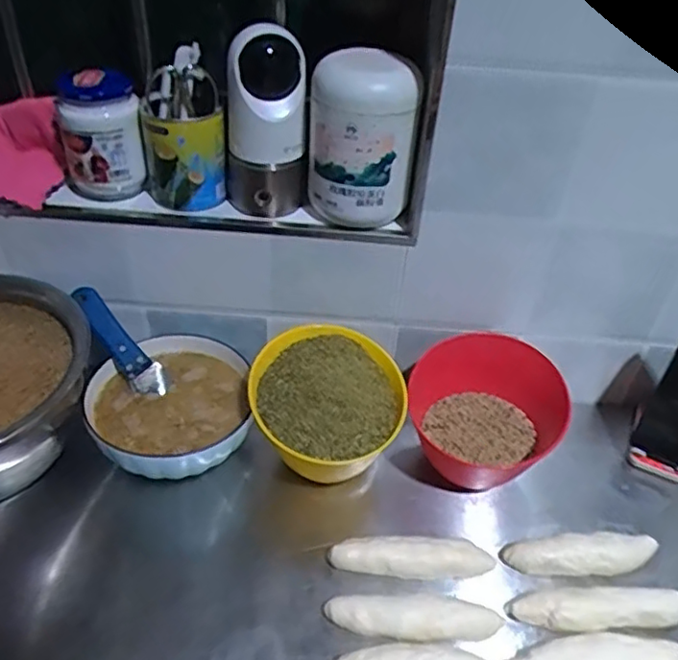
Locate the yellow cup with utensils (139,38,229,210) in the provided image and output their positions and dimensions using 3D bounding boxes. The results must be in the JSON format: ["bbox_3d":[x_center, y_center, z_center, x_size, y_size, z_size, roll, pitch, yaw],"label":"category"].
[{"bbox_3d":[-0.164,-0.205,0.661,0.080,0.132,0.088,-9,43,-15],"label":"yellow cup with utensils"}]

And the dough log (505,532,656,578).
[{"bbox_3d":[0.237,0.221,0.620,0.143,0.039,0.032,2,41,-3],"label":"dough log"}]

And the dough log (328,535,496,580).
[{"bbox_3d":[0.071,0.225,0.615,0.156,0.036,0.049,1,41,-4],"label":"dough log"}]

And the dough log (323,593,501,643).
[{"bbox_3d":[0.068,0.259,0.565,0.153,0.037,0.032,5,41,1],"label":"dough log"}]

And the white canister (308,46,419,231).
[{"bbox_3d":[0.019,-0.190,0.641,0.084,0.160,0.085,-13,44,-19],"label":"white canister"}]

